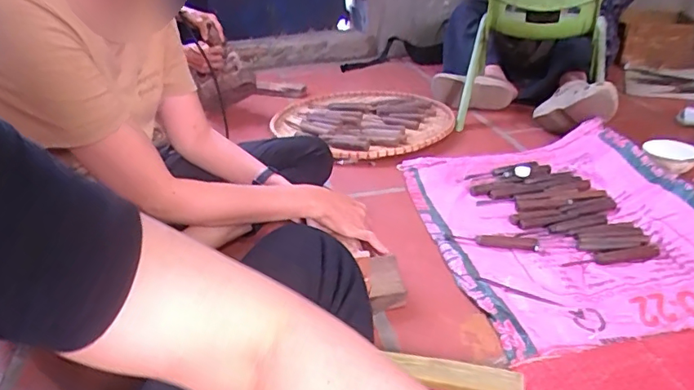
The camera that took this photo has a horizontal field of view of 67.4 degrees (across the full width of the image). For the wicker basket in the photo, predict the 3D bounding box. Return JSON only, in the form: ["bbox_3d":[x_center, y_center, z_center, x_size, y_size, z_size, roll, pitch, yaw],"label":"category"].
[{"bbox_3d":[0.037,-0.198,1.453,0.496,0.058,0.407,20,36,37],"label":"wicker basket"}]

